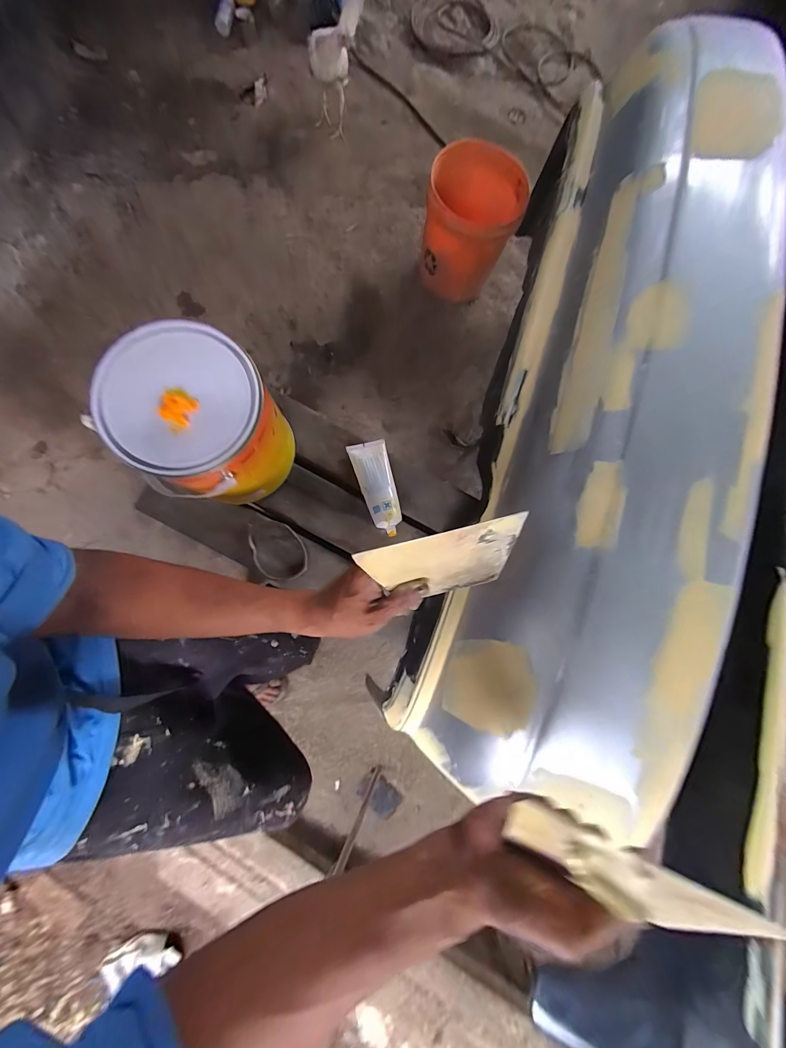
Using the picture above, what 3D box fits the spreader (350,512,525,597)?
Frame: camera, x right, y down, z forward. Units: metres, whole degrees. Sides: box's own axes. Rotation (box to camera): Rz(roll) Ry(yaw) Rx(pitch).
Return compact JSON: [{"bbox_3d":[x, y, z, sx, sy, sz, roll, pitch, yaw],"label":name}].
[{"bbox_3d":[0.045,0.037,0.313,0.134,0.091,0.004,-14,48,4],"label":"spreader"}]

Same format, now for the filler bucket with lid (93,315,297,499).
[{"bbox_3d":[-0.202,-0.105,0.405,0.137,0.165,0.149,0,79,-1],"label":"filler bucket with lid"}]

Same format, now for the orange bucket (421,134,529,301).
[{"bbox_3d":[0.264,-1.011,1.185,0.288,0.351,0.288,0,79,-1],"label":"orange bucket"}]

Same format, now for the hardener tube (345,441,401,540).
[{"bbox_3d":[-0.021,-0.053,0.493,0.053,0.027,0.144,-16,80,-4],"label":"hardener tube"}]

